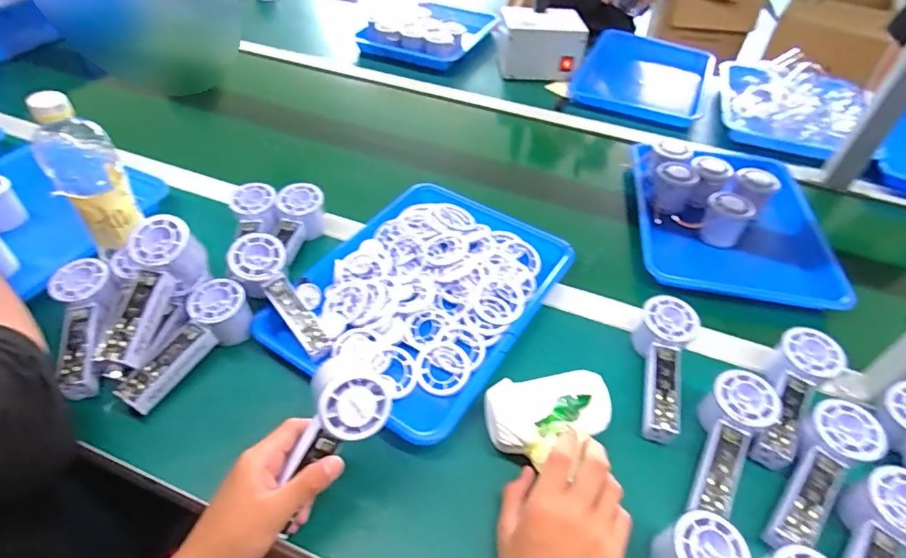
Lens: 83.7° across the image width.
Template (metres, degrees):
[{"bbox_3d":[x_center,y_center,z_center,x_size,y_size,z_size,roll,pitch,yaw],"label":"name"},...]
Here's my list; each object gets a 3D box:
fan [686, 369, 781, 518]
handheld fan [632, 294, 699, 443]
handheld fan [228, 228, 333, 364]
[{"bbox_3d":[0.255,0.153,0.477,0.055,0.053,0.142,30,51,23],"label":"fan"},{"bbox_3d":[0.224,0.096,0.542,0.055,0.050,0.159,13,59,8],"label":"handheld fan"},{"bbox_3d":[-0.185,0.021,0.547,0.054,0.036,0.151,-32,81,-30],"label":"handheld fan"}]

